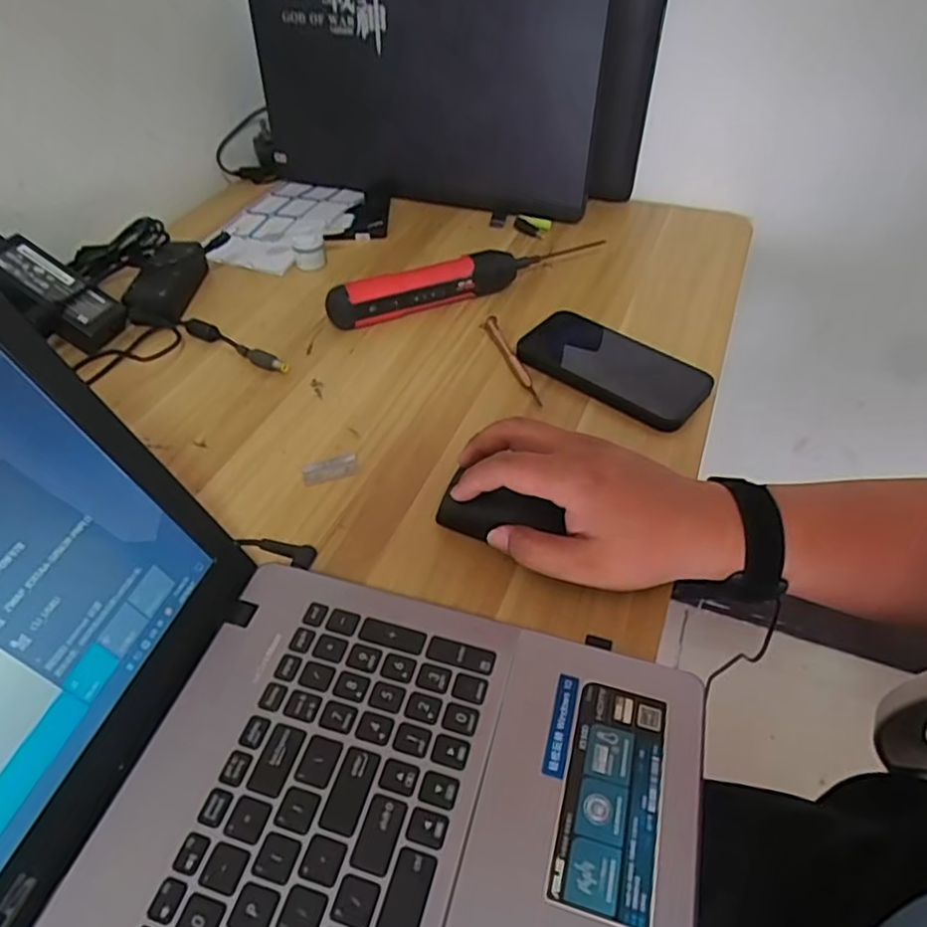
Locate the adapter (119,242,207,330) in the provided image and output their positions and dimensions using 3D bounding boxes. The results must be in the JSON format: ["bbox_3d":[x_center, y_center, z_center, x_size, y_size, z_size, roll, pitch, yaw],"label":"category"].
[{"bbox_3d":[-0.276,-0.167,0.602,0.049,0.031,0.111,-1,46,2],"label":"adapter"}]

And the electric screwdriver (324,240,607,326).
[{"bbox_3d":[0.004,-0.170,0.588,0.258,0.037,0.030,-18,48,-14],"label":"electric screwdriver"}]

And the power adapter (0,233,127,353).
[{"bbox_3d":[-0.348,-0.144,0.538,0.115,0.026,0.055,39,50,-9],"label":"power adapter"}]

